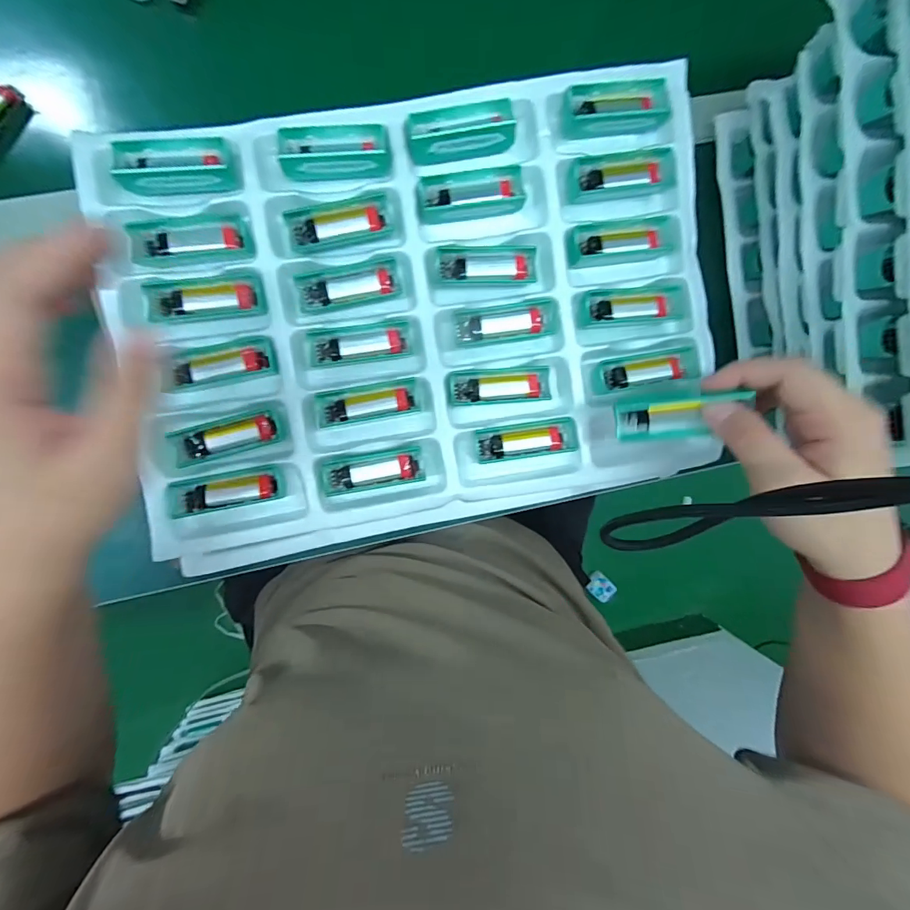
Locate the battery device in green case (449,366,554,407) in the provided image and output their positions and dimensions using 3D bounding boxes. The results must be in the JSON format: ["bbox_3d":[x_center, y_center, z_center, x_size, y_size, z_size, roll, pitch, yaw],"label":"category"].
[{"bbox_3d":[0.036,-0.056,0.349,0.080,0.010,0.027,-5,94,-5],"label":"battery device in green case"}]

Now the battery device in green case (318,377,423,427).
[{"bbox_3d":[-0.068,-0.042,0.345,0.078,0.013,0.027,-11,94,-5],"label":"battery device in green case"}]

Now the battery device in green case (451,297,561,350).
[{"bbox_3d":[0.041,-0.106,0.349,0.081,0.020,0.028,-8,94,-5],"label":"battery device in green case"}]

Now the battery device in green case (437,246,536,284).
[{"bbox_3d":[0.025,-0.152,0.348,0.077,0.020,0.025,1,93,-6],"label":"battery device in green case"}]

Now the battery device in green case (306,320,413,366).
[{"bbox_3d":[-0.074,-0.087,0.345,0.078,0.012,0.028,-7,94,-5],"label":"battery device in green case"}]

